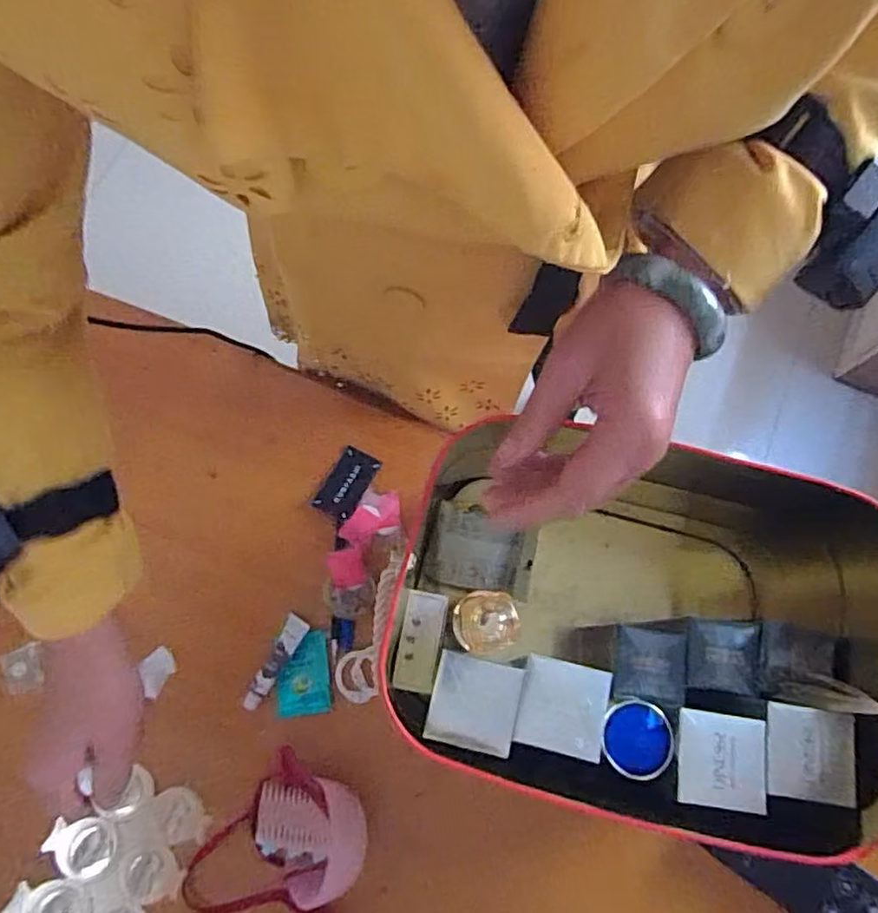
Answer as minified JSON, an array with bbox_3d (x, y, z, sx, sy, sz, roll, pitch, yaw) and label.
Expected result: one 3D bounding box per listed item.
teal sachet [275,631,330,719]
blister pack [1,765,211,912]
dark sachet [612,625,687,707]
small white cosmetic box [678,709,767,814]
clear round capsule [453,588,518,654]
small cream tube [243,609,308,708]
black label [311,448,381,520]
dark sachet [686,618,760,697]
[{"bbox_3d":[-0.121,0.192,0.561,0.047,0.010,0.068,-6,73,-6],"label":"teal sachet"},{"bbox_3d":[-0.208,0.263,0.412,0.097,0.009,0.099,42,45,-28],"label":"blister pack"},{"bbox_3d":[0.143,0.141,0.430,0.048,0.012,0.047,8,75,2],"label":"dark sachet"},{"bbox_3d":[0.168,0.180,0.378,0.051,0.006,0.051,8,75,2],"label":"small white cosmetic box"},{"bbox_3d":[0.031,0.111,0.429,0.040,0.048,0.040,0,75,0],"label":"clear round capsule"},{"bbox_3d":[-0.143,0.182,0.561,0.021,0.012,0.086,25,77,6],"label":"small cream tube"},{"bbox_3d":[-0.088,0.025,0.608,0.041,0.004,0.070,25,69,12],"label":"black label"},{"bbox_3d":[0.194,0.136,0.433,0.046,0.007,0.047,7,75,1],"label":"dark sachet"}]

